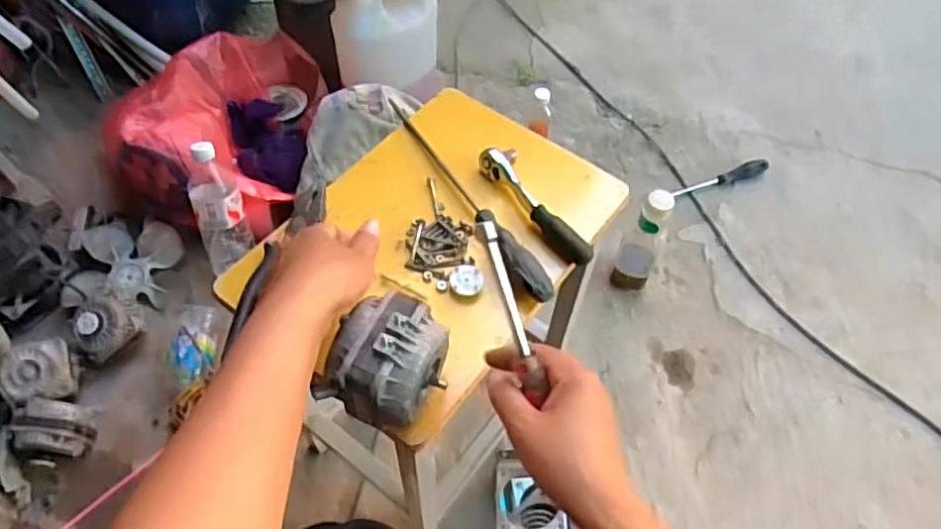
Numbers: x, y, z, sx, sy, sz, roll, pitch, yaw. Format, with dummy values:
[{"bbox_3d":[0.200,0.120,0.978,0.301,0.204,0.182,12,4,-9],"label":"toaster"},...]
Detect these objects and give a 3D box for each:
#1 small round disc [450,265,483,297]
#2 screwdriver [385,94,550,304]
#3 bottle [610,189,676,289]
[{"bbox_3d":[-0.004,0.012,0.563,0.028,0.006,0.029,-2,59,-3],"label":"small round disc"},{"bbox_3d":[-0.005,-0.072,0.614,0.024,0.026,0.281,-26,63,-16],"label":"screwdriver"},{"bbox_3d":[0.264,-0.026,1.009,0.058,0.215,0.074,22,62,13],"label":"bottle"}]

